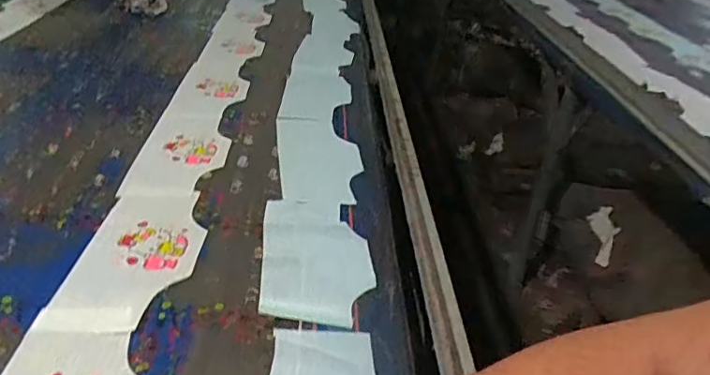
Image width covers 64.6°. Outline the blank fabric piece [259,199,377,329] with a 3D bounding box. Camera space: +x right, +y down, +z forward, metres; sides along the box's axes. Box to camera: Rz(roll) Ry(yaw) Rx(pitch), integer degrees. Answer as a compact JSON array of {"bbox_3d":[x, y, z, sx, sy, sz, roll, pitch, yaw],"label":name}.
[{"bbox_3d":[-0.047,0.086,0.715,0.134,0.011,0.227,2,35,-8],"label":"blank fabric piece"}]

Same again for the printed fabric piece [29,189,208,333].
[{"bbox_3d":[-0.265,0.079,0.697,0.137,0.007,0.265,3,31,-2],"label":"printed fabric piece"}]

